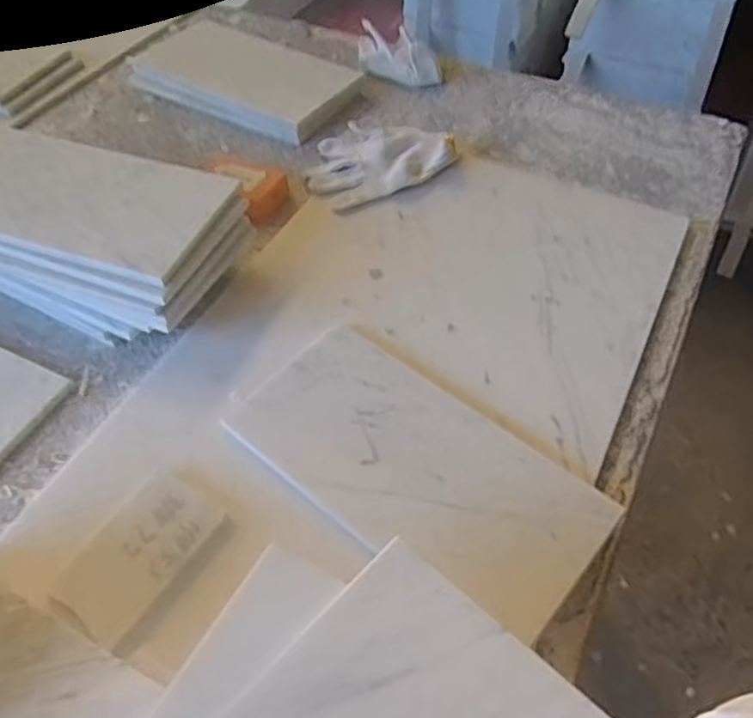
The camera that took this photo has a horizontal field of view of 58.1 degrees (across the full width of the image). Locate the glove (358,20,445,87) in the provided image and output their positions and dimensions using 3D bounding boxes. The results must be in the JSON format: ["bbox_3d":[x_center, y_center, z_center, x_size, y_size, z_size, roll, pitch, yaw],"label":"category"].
[{"bbox_3d":[0.029,-0.432,0.964,0.140,0.046,0.048,22,55,18],"label":"glove"}]

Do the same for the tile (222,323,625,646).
[{"bbox_3d":[0.030,0.083,0.552,0.300,0.017,0.154,33,57,26],"label":"tile"}]

